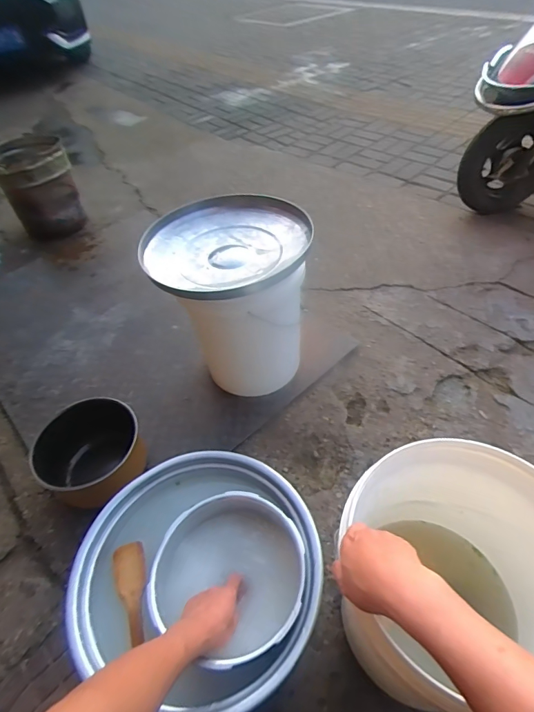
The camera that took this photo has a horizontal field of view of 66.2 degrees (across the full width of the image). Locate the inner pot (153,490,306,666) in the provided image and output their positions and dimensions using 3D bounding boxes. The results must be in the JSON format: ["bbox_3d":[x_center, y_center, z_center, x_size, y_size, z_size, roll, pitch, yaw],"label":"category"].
[{"bbox_3d":[-0.058,0.373,0.709,0.250,0.103,0.237,-3,49,4],"label":"inner pot"}]

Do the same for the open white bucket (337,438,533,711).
[{"bbox_3d":[0.266,0.333,0.620,0.285,0.341,0.280,-3,49,4],"label":"open white bucket"}]

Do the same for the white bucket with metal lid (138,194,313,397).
[{"bbox_3d":[-0.078,-0.141,1.107,0.370,0.445,0.333,-11,48,-4],"label":"white bucket with metal lid"}]

